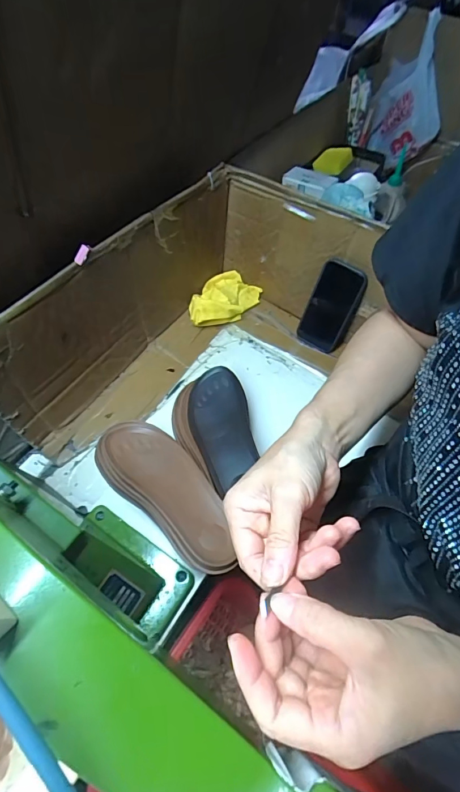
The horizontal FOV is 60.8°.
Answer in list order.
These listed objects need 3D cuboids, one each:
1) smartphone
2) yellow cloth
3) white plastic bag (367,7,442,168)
[{"bbox_3d":[0.185,-0.160,0.721,0.085,0.165,0.015,23,42,7],"label":"smartphone"},{"bbox_3d":[-0.018,-0.194,0.802,0.105,0.054,0.155,36,62,18],"label":"yellow cloth"},{"bbox_3d":[0.442,-0.749,0.993,0.188,0.271,0.029,-25,39,0],"label":"white plastic bag"}]

